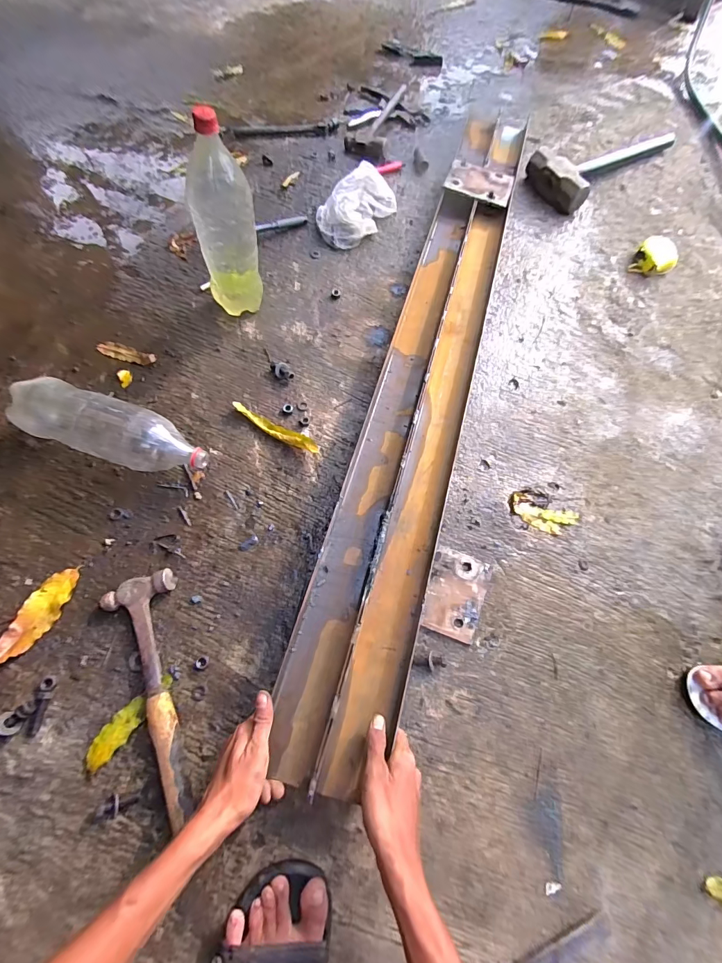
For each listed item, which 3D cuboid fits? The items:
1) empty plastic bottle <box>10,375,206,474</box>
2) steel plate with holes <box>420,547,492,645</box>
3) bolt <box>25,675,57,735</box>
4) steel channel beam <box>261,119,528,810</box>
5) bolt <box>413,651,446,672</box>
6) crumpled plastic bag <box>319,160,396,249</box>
[{"bbox_3d":[-0.386,-0.079,0.605,0.295,0.098,0.085,19,68,5],"label":"empty plastic bottle"},{"bbox_3d":[0.145,0.171,0.594,0.091,0.005,0.122,21,70,-2],"label":"steel plate with holes"},{"bbox_3d":[-0.406,0.282,0.493,0.017,0.014,0.070,12,80,2],"label":"bolt"},{"bbox_3d":[0.123,-0.216,0.702,0.157,0.070,1.213,16,68,3],"label":"steel channel beam"},{"bbox_3d":[0.099,0.256,0.557,0.047,0.018,0.024,19,68,5],"label":"bolt"},{"bbox_3d":[-0.002,-0.593,0.836,0.186,0.077,0.105,-35,74,-15],"label":"crumpled plastic bag"}]

